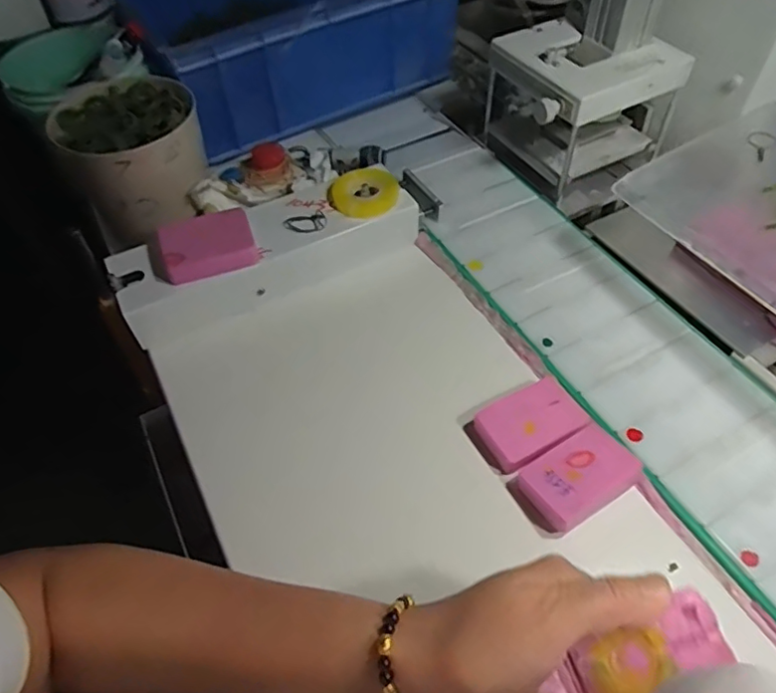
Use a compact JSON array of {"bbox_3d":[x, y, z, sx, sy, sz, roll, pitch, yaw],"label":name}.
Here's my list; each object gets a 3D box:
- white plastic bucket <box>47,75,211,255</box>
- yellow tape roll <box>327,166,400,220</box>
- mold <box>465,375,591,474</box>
[{"bbox_3d":[-0.215,-0.162,0.506,0.107,0.094,0.123,-28,56,-18],"label":"white plastic bucket"},{"bbox_3d":[-0.022,-0.135,0.509,0.058,0.010,0.055,-1,59,1],"label":"yellow tape roll"},{"bbox_3d":[0.098,0.053,0.404,0.073,0.015,0.048,-25,55,-16],"label":"mold"}]

